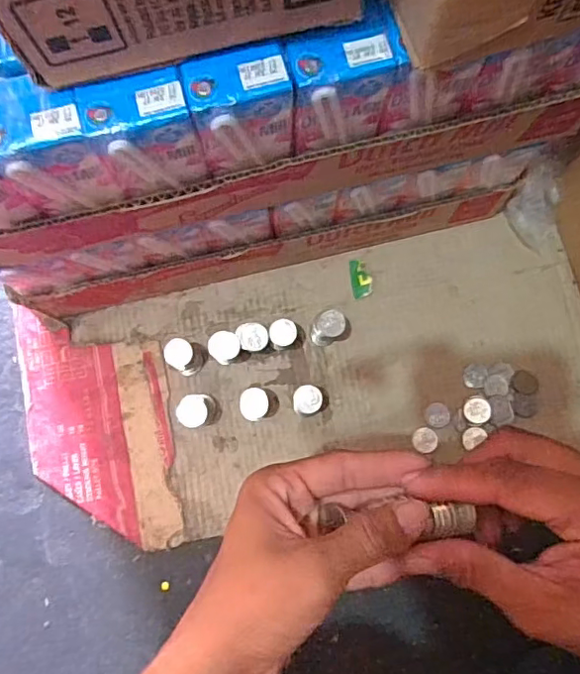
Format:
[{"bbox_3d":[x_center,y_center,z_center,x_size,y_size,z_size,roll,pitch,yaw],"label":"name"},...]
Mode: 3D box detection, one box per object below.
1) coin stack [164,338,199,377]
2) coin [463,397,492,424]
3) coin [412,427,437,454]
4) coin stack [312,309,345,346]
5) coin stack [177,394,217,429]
[{"bbox_3d":[-0.090,0.017,0.475,0.022,0.043,0.025,-44,83,-7],"label":"coin stack"},{"bbox_3d":[0.161,0.063,0.482,0.022,0.004,0.021,0,80,0],"label":"coin"},{"bbox_3d":[0.116,0.088,0.479,0.020,0.004,0.022,-2,72,7],"label":"coin"},{"bbox_3d":[0.032,-0.007,0.475,0.025,0.045,0.022,-4,80,-1],"label":"coin stack"},{"bbox_3d":[-0.077,0.062,0.466,0.025,0.046,0.026,-5,80,-1],"label":"coin stack"}]

